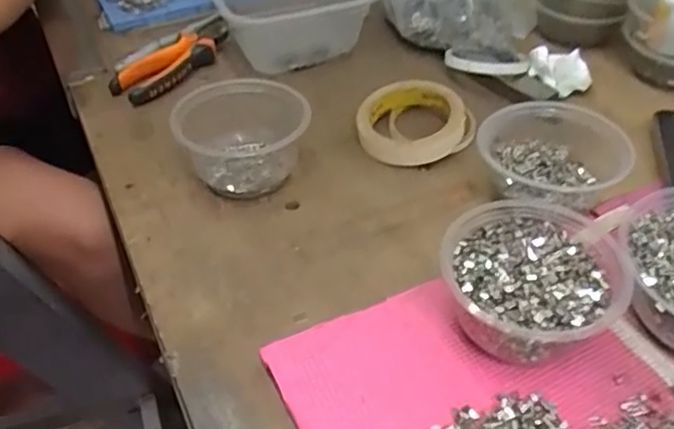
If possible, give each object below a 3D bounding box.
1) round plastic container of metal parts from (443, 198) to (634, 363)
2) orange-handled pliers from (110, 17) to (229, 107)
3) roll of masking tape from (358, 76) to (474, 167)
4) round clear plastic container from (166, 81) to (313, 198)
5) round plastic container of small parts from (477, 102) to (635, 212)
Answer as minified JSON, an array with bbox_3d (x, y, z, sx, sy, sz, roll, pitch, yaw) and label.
[{"bbox_3d":[0.129,0.048,0.441,0.111,0.059,0.112,-1,44,1],"label":"round plastic container of metal parts"},{"bbox_3d":[-0.176,-0.166,0.712,0.058,0.025,0.149,31,52,29],"label":"orange-handled pliers"},{"bbox_3d":[0.069,-0.091,0.621,0.095,0.029,0.095,-1,44,1],"label":"roll of masking tape"},{"bbox_3d":[-0.081,-0.067,0.579,0.111,0.063,0.092,-3,44,-2],"label":"round clear plastic container"},{"bbox_3d":[0.181,-0.055,0.546,0.120,0.050,0.099,-29,50,-26],"label":"round plastic container of small parts"}]

